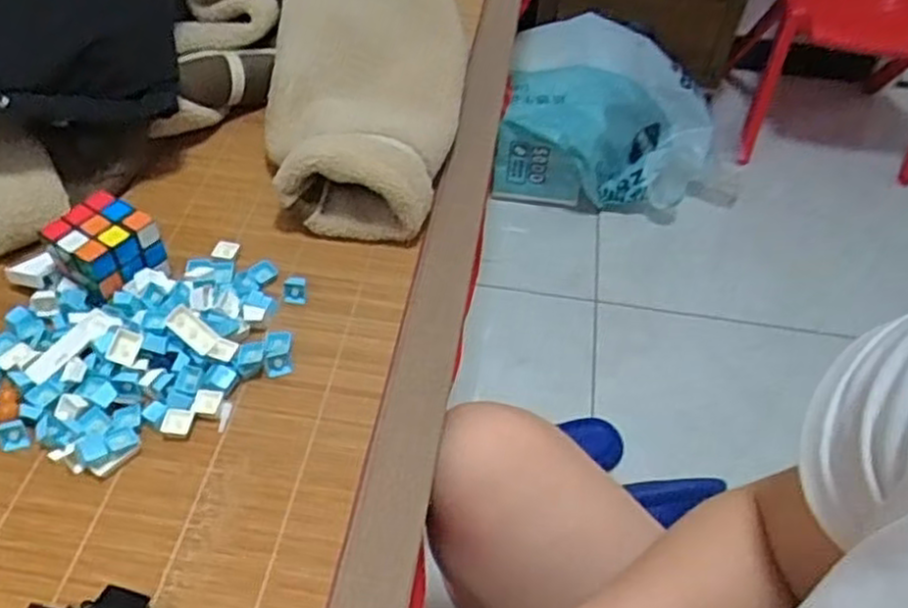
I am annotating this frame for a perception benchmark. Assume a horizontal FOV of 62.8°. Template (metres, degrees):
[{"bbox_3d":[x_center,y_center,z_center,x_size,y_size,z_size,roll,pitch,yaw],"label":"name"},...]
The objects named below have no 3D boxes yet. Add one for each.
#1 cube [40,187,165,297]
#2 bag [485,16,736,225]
[{"bbox_3d":[-0.266,-0.039,0.572,0.066,0.062,0.061,32,54,23],"label":"cube"},{"bbox_3d":[0.313,-0.337,1.375,0.431,0.194,0.336,10,48,5],"label":"bag"}]

